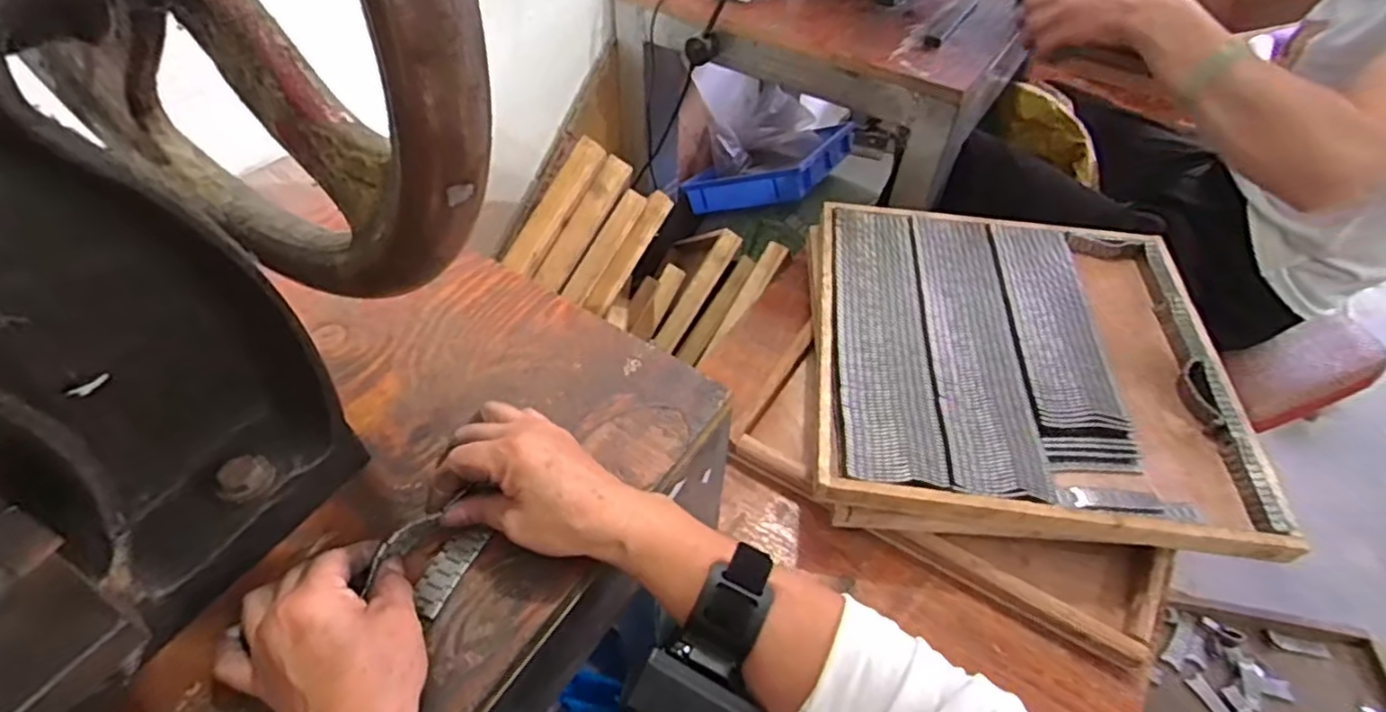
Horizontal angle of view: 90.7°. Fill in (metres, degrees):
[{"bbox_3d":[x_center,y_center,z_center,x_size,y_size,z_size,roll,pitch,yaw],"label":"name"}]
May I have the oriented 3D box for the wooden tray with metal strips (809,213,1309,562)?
[{"bbox_3d":[0.332,-0.007,0.712,0.396,0.031,0.399,7,49,4],"label":"wooden tray with metal strips"}]

